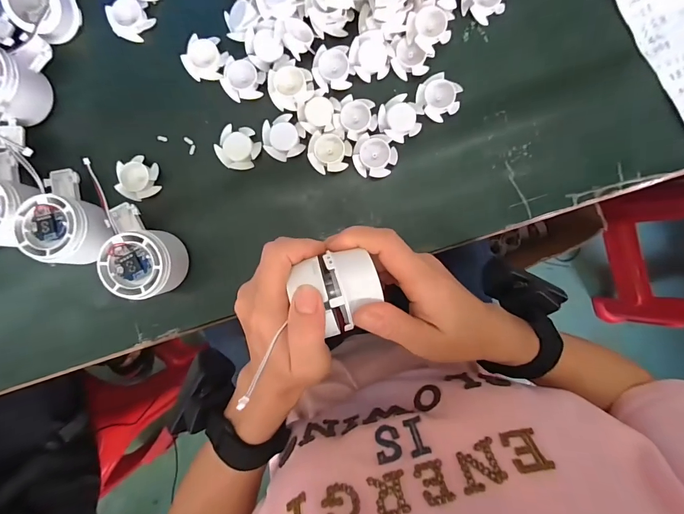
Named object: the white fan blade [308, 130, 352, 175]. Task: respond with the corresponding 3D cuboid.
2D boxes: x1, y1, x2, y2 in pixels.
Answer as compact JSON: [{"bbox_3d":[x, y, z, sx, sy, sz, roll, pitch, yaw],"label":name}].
[{"bbox_3d":[-0.012,-0.097,0.342,0.039,0.006,0.036,13,91,0],"label":"white fan blade"}]

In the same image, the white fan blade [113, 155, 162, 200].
[{"bbox_3d":[-0.195,-0.075,0.348,0.036,0.011,0.040,-1,91,1],"label":"white fan blade"}]

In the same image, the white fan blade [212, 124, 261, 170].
[{"bbox_3d":[-0.098,-0.104,0.345,0.039,0.007,0.040,0,91,1],"label":"white fan blade"}]

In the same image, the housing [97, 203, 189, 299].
[{"bbox_3d":[-0.180,-0.005,0.324,0.056,0.048,0.087,-36,88,0],"label":"housing"}]

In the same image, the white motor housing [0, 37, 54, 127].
[{"bbox_3d":[-0.305,-0.163,0.329,0.057,0.045,0.080,13,89,2],"label":"white motor housing"}]

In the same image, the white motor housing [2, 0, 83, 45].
[{"bbox_3d":[-0.277,-0.231,0.336,0.044,0.034,0.052,25,91,0],"label":"white motor housing"}]

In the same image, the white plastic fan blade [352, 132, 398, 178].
[{"bbox_3d":[0.031,-0.094,0.340,0.039,0.008,0.038,8,91,0],"label":"white plastic fan blade"}]

